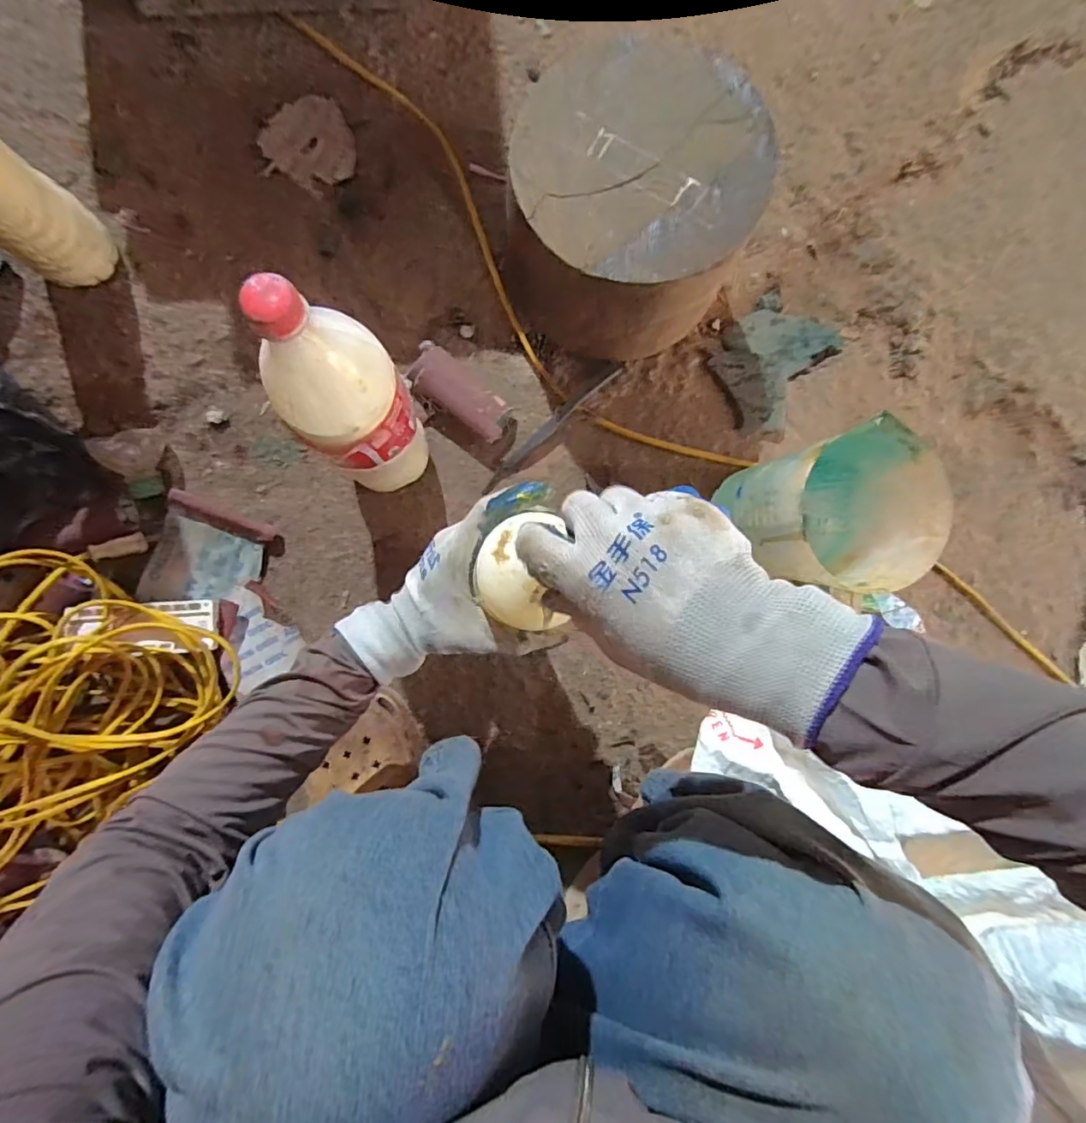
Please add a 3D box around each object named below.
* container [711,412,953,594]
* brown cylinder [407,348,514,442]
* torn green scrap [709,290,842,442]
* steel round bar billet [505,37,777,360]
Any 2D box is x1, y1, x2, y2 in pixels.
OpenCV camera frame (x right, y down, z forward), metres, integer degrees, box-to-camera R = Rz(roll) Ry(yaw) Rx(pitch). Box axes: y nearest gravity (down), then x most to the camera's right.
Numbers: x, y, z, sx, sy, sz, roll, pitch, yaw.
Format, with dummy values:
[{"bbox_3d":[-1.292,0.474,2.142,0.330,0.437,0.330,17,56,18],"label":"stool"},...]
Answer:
[{"bbox_3d":[0.260,-0.043,0.528,0.129,0.187,0.133,4,89,-8],"label":"container"},{"bbox_3d":[-0.088,-0.180,0.583,0.119,0.041,0.056,37,84,-4],"label":"brown cylinder"},{"bbox_3d":[0.268,-0.237,0.635,0.121,0.032,0.173,31,86,-6],"label":"torn green scrap"},{"bbox_3d":[0.080,-0.349,0.545,0.218,0.157,0.230,0,88,-7],"label":"steel round bar billet"}]

